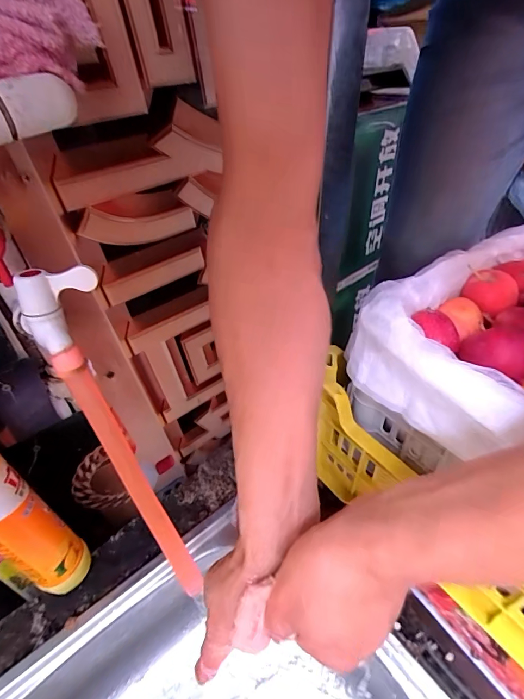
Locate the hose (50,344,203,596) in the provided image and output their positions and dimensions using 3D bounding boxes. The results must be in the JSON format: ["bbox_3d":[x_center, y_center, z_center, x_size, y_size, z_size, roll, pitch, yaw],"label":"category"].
[{"bbox_3d":[-0.109,0.107,0.325,0.020,0.236,0.016,-30,15,-28],"label":"hose"}]

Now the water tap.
[{"bbox_3d":[-0.165,-0.038,0.305,0.055,0.053,0.055,27,49,33],"label":"water tap"}]

